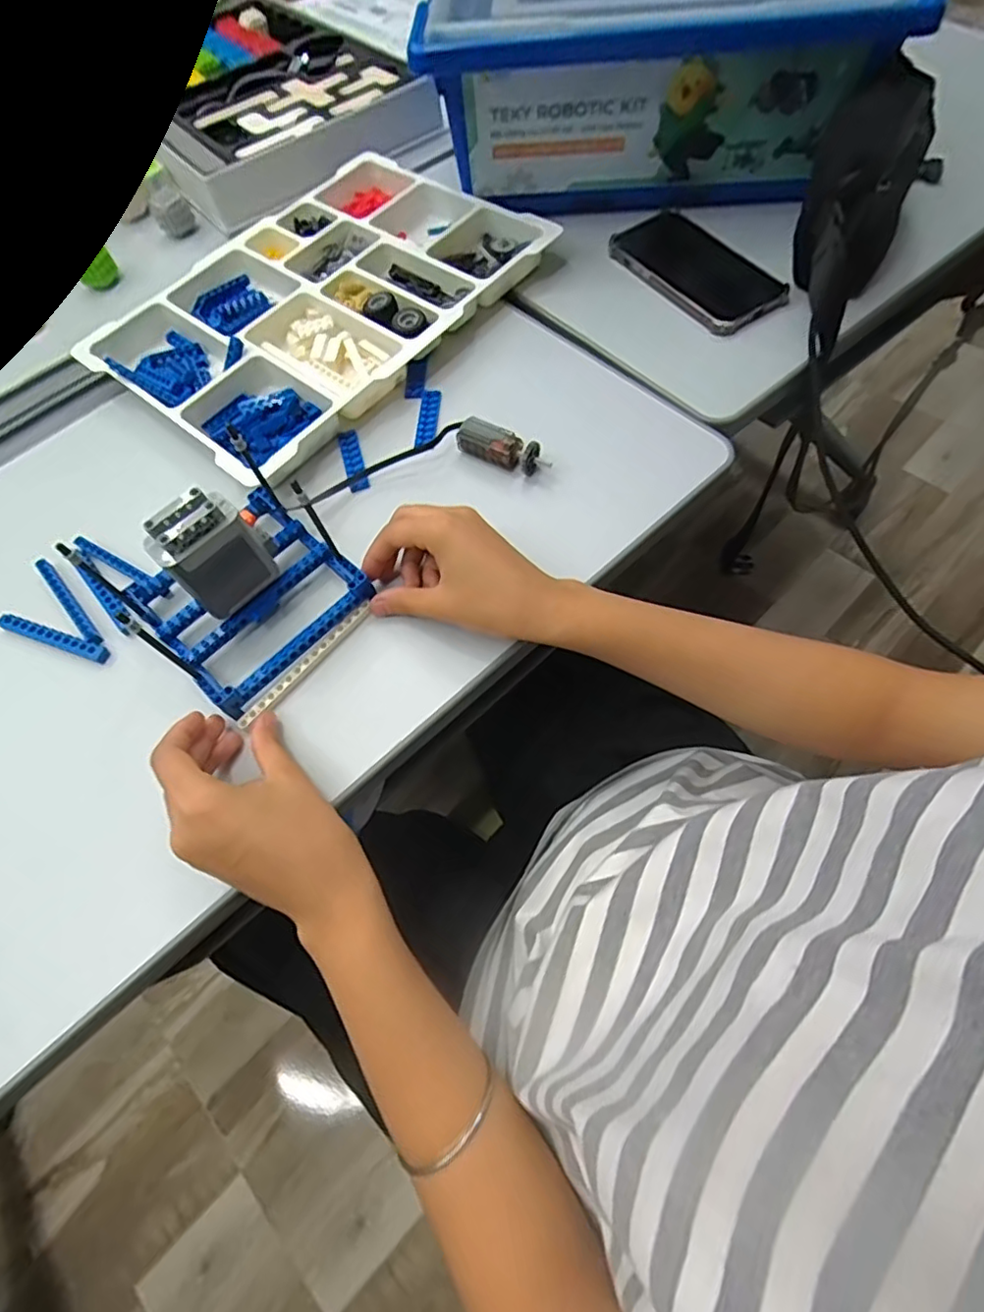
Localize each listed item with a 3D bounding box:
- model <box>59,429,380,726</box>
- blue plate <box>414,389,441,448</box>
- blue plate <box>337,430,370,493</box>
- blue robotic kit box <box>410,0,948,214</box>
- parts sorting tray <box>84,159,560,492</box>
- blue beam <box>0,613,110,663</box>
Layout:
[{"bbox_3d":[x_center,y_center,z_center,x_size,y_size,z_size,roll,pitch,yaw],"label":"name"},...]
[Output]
[{"bbox_3d":[-0.172,-0.055,0.383,0.133,0.095,0.124,37,72,19],"label":"model"},{"bbox_3d":[-0.053,-0.197,0.493,0.016,0.006,0.067,1,64,7],"label":"blue plate"},{"bbox_3d":[-0.113,-0.161,0.482,0.016,0.004,0.066,-17,63,-2],"label":"blue plate"},{"bbox_3d":[0.143,-0.575,0.572,0.403,0.147,0.279,4,64,8],"label":"blue robotic kit box"},{"bbox_3d":[-0.158,-0.329,0.542,0.256,0.031,0.365,35,72,21],"label":"parts sorting tray"},{"bbox_3d":[-0.318,-0.014,0.428,0.100,0.008,0.012,17,67,14],"label":"blue beam"}]

